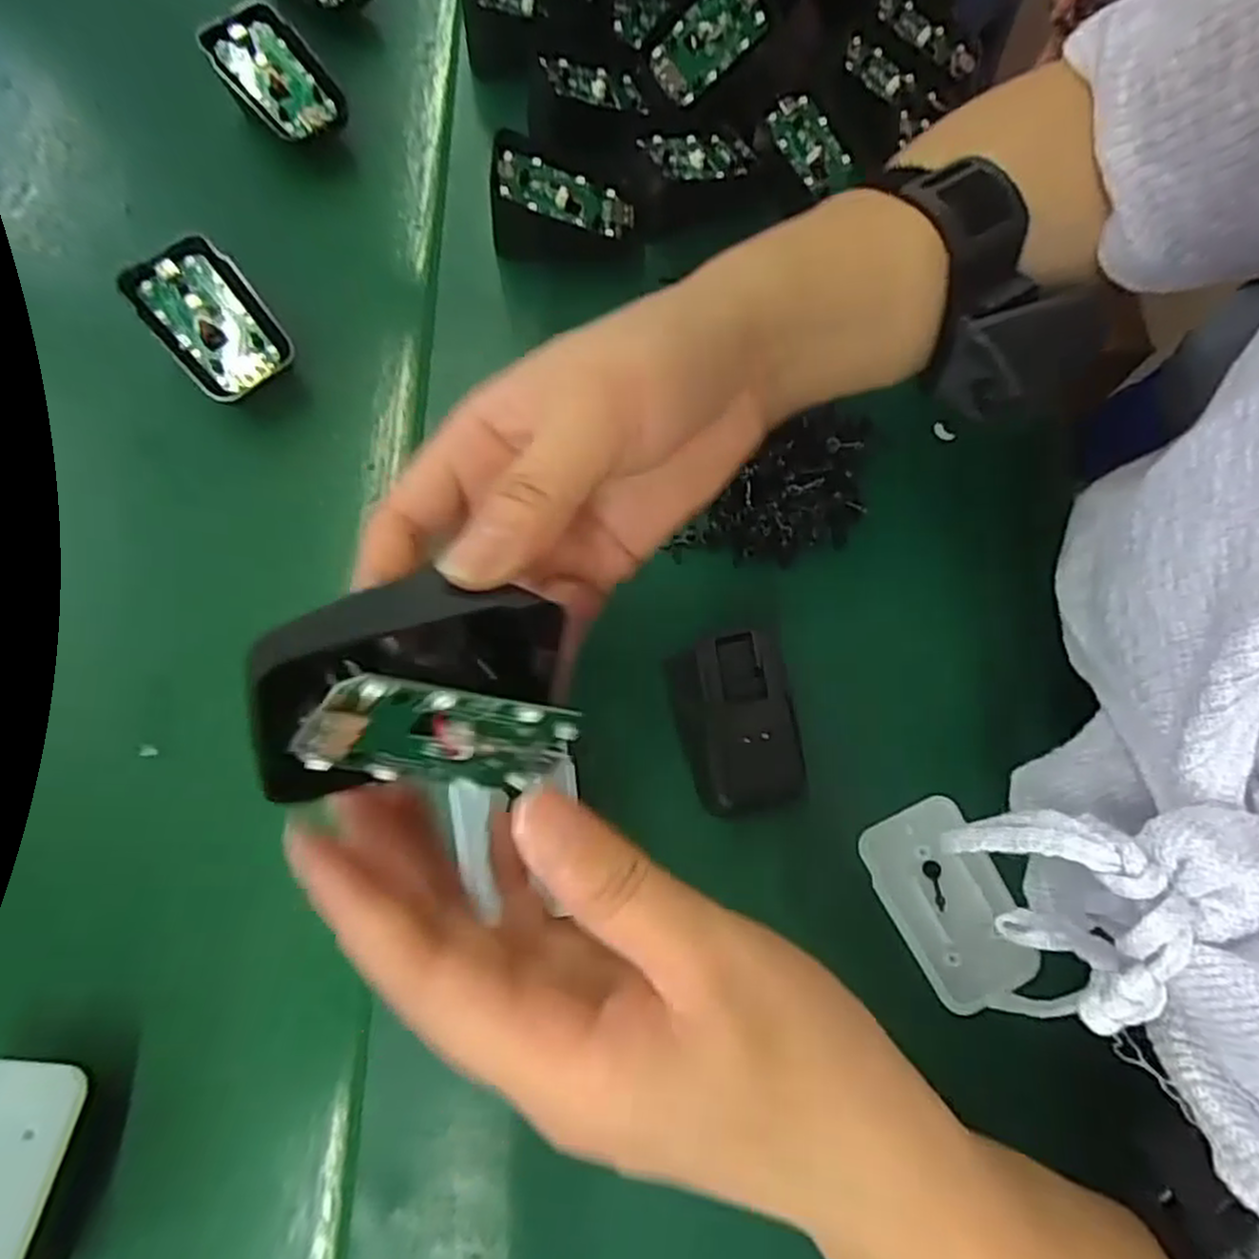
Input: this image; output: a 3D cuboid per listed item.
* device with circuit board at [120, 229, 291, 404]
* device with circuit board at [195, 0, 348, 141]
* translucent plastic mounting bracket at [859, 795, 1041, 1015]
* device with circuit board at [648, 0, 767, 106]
[{"bbox_3d":[-0.179,-0.132,0.322,0.044,0.011,0.067,-38,94,-14],"label":"device with circuit board"},{"bbox_3d":[-0.179,-0.279,0.377,0.042,0.012,0.068,-39,97,-10],"label":"device with circuit board"},{"bbox_3d":[0.118,0.100,0.278,0.041,0.004,0.068,-30,68,2],"label":"translucent plastic mounting bracket"},{"bbox_3d":[0.040,-0.300,0.382,0.062,0.005,0.032,-41,110,7],"label":"device with circuit board"}]

